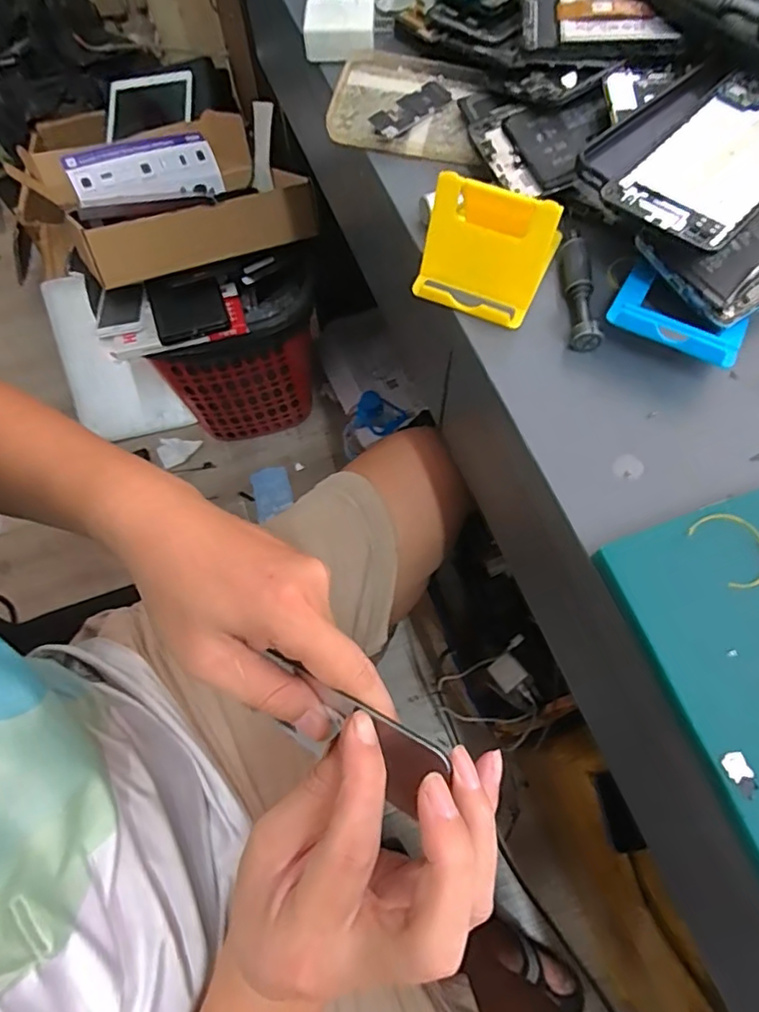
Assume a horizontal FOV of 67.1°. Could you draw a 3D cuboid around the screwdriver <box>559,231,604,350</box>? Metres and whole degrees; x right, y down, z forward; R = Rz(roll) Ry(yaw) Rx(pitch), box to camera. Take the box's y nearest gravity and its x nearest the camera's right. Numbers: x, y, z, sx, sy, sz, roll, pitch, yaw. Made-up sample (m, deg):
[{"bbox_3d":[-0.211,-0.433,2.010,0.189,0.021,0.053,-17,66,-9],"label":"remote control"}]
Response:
[{"bbox_3d":[0.120,-0.128,0.343,0.018,0.024,0.076,1,68,2],"label":"screwdriver"}]

